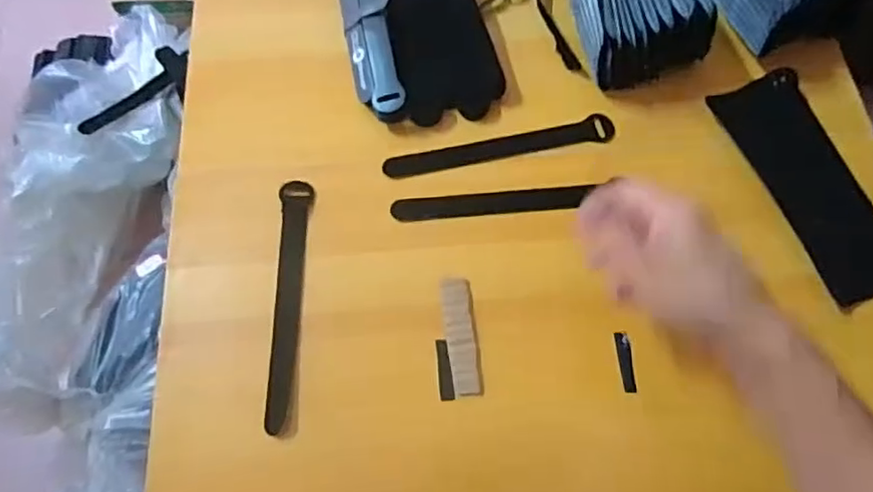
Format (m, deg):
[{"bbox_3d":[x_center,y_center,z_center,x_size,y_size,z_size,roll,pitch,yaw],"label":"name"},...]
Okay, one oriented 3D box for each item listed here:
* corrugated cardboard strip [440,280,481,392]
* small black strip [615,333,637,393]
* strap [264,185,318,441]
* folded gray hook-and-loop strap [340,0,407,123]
[{"bbox_3d":[0.017,0.067,0.455,0.022,0.011,0.087,-4,68,-2],"label":"corrugated cardboard strip"},{"bbox_3d":[0.142,0.087,0.450,0.010,0.004,0.044,-12,76,22],"label":"small black strip"},{"bbox_3d":[-0.115,0.040,0.461,0.025,0.004,0.195,2,68,0],"label":"strap"},{"bbox_3d":[-0.063,-0.207,0.539,0.041,0.038,0.208,-11,69,-5],"label":"folded gray hook-and-loop strap"}]

